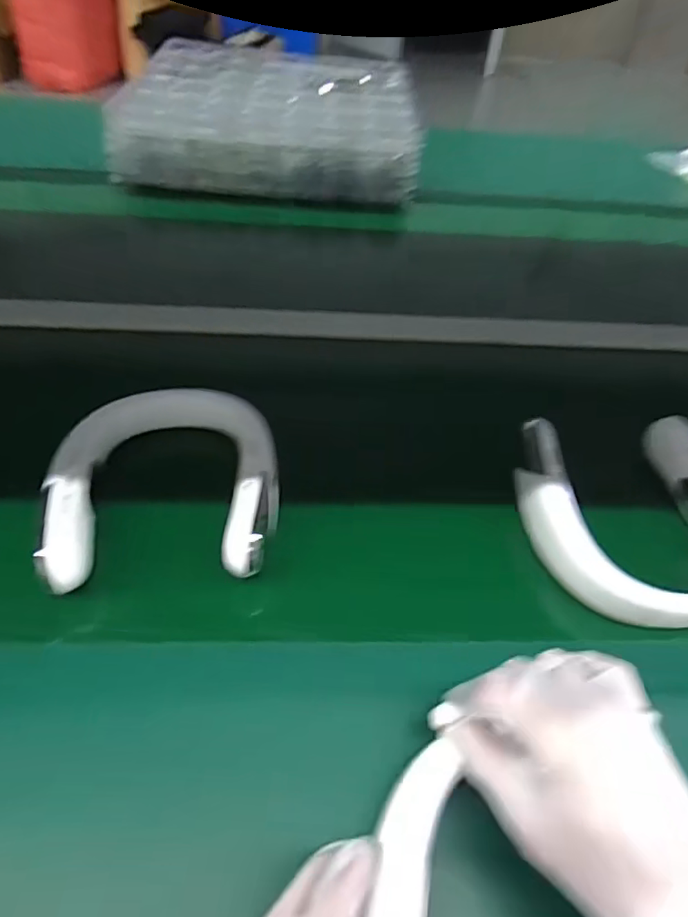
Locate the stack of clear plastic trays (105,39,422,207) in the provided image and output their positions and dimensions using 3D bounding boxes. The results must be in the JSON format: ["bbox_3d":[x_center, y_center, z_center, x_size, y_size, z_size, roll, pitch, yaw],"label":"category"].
[{"bbox_3d":[-0.136,-0.675,1.084,0.516,0.143,0.469,1,46,-3],"label":"stack of clear plastic trays"}]

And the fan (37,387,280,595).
[{"bbox_3d":[-0.152,0.011,0.475,0.184,0.043,0.215,-4,46,-7],"label":"fan"}]

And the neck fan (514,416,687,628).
[{"bbox_3d":[0.257,0.047,0.482,0.187,0.049,0.201,-1,46,-4],"label":"neck fan"}]

